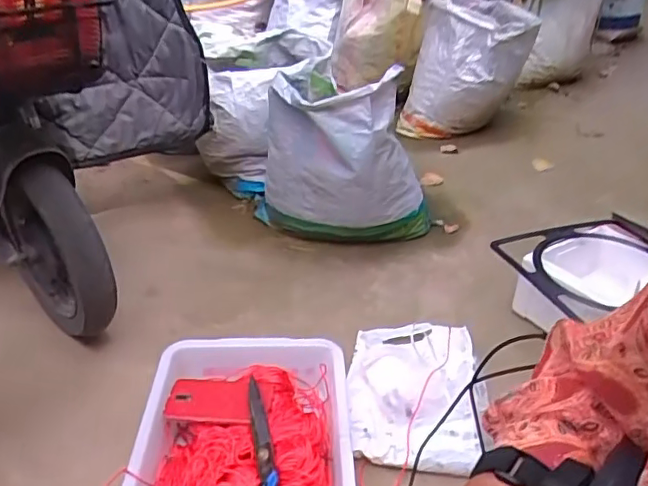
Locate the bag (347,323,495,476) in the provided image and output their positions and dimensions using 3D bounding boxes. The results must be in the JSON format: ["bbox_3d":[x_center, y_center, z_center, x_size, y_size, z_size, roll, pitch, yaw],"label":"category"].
[{"bbox_3d":[0.155,0.247,0.973,0.216,0.083,0.306,2,33,1],"label":"bag"}]

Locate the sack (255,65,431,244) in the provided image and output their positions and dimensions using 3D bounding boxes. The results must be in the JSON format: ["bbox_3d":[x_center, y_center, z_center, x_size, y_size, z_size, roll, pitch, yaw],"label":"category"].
[{"bbox_3d":[0.051,-0.214,1.422,0.344,0.401,0.308,-19,38,-29],"label":"sack"}]

